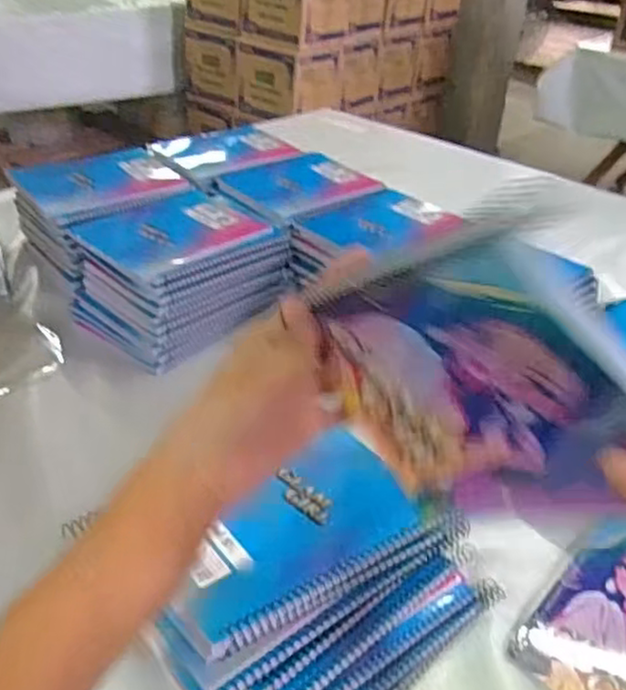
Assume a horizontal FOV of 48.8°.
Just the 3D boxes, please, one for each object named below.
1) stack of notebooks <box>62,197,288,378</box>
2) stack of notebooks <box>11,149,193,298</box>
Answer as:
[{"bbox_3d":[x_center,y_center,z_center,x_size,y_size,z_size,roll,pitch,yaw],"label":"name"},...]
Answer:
[{"bbox_3d":[-0.164,-0.093,0.858,0.185,0.110,0.239,31,41,32],"label":"stack of notebooks"},{"bbox_3d":[-0.284,-0.180,0.949,0.203,0.101,0.194,-22,43,-35],"label":"stack of notebooks"}]

